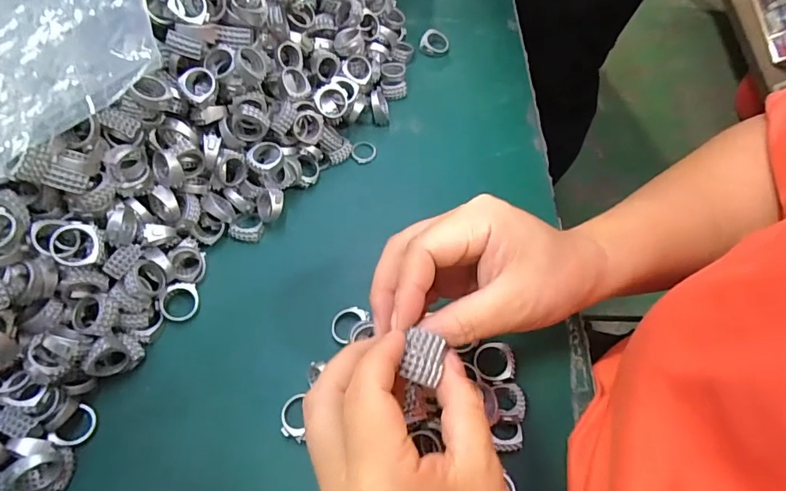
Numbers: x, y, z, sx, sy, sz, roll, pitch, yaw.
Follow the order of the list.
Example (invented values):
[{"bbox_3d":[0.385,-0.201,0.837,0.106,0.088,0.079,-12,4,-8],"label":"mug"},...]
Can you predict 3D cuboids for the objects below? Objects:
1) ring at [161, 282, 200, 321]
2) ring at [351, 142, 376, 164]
[{"bbox_3d":[-0.137,0.035,0.305,0.022,0.006,0.024,6,74,-21],"label":"ring"},{"bbox_3d":[-0.023,-0.075,0.374,0.020,0.005,0.020,1,62,-3],"label":"ring"}]

